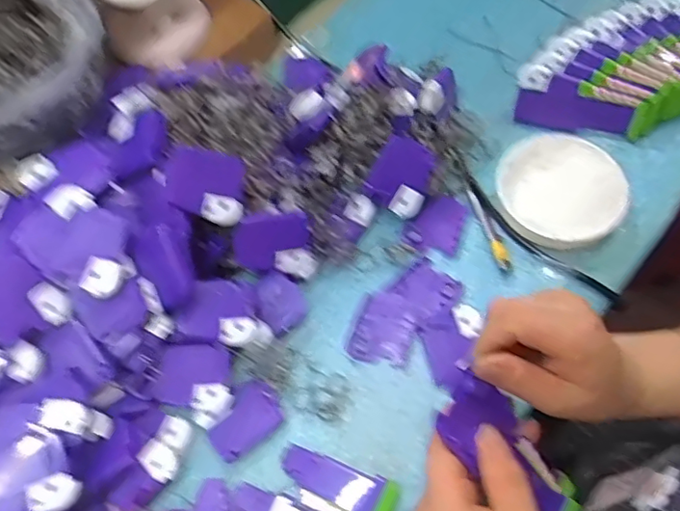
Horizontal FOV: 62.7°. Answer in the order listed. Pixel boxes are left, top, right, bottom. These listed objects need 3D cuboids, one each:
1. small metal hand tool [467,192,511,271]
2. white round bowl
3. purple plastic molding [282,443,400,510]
[{"bbox_3d":[0.133,-0.024,0.500,0.011,0.011,0.084,-16,64,-4],"label":"small metal hand tool"},{"bbox_3d":[0.198,-0.061,0.506,0.110,0.024,0.114,9,65,8],"label":"white round bowl"},{"bbox_3d":[-0.004,0.176,0.421,0.089,0.008,0.041,19,67,12],"label":"purple plastic molding"}]

